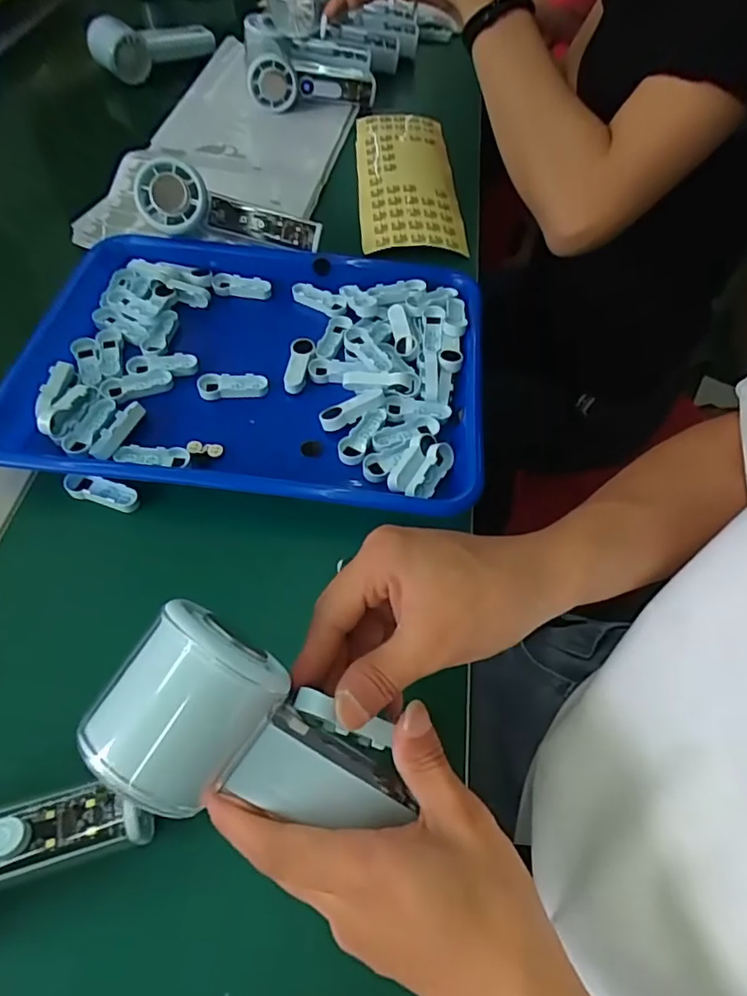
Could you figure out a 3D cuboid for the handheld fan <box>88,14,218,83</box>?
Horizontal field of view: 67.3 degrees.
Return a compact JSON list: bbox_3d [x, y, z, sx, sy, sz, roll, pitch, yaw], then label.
[{"bbox_3d":[-0.268,-0.548,0.684,0.142,0.062,0.040,-28,84,-37],"label":"handheld fan"}]

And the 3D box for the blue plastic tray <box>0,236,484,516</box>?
[{"bbox_3d":[-0.088,-0.104,0.426,0.338,0.038,0.252,6,57,2],"label":"blue plastic tray"}]

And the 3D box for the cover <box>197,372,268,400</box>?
[{"bbox_3d":[-0.106,-0.085,0.424,0.050,0.011,0.020,-5,57,-6],"label":"cover"}]

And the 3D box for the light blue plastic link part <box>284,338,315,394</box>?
[{"bbox_3d":[-0.058,-0.102,0.437,0.019,0.015,0.048,5,57,2],"label":"light blue plastic link part"}]

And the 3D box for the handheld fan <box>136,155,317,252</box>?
[{"bbox_3d":[-0.124,-0.239,0.485,0.150,0.052,0.028,13,21,-21],"label":"handheld fan"}]

